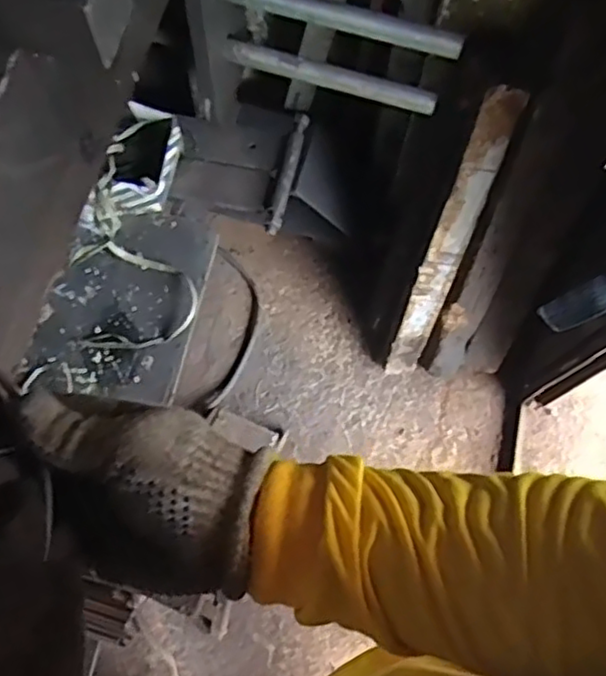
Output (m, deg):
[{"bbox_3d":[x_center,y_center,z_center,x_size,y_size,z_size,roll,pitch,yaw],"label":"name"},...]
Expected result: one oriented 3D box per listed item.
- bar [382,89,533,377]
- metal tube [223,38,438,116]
[{"bbox_3d":[0.226,-0.126,1.092,0.061,0.624,0.026,14,53,3],"label":"bar"},{"bbox_3d":[0.034,-0.311,0.801,0.253,0.026,0.028,18,74,4],"label":"metal tube"}]

